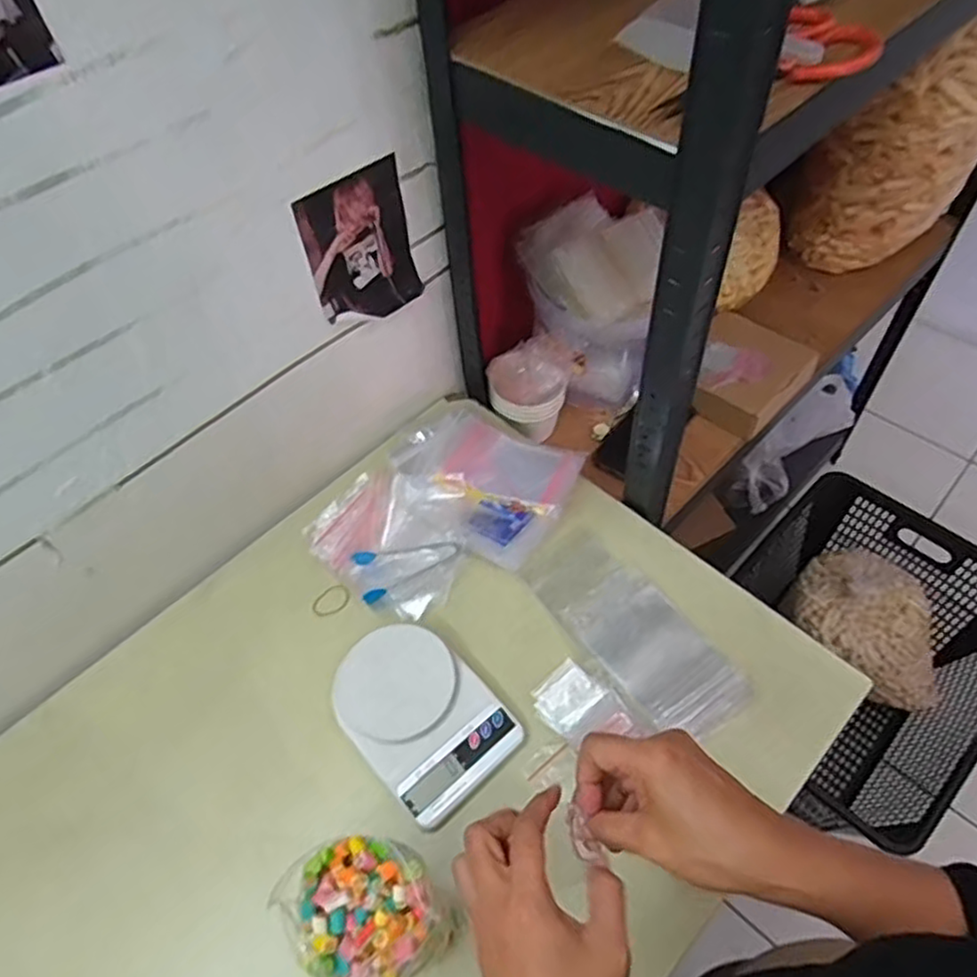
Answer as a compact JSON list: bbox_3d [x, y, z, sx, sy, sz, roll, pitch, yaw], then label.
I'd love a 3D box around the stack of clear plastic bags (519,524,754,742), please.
[{"bbox_3d":[0.146,0.138,0.716,0.099,0.028,0.248,-33,58,-18],"label":"stack of clear plastic bags"}]

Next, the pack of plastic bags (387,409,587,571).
[{"bbox_3d":[-0.014,-0.013,0.818,0.201,0.027,0.162,23,62,13],"label":"pack of plastic bags"}]

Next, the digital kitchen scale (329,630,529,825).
[{"bbox_3d":[-0.067,0.216,0.674,0.126,0.046,0.169,-39,61,-21],"label":"digital kitchen scale"}]

